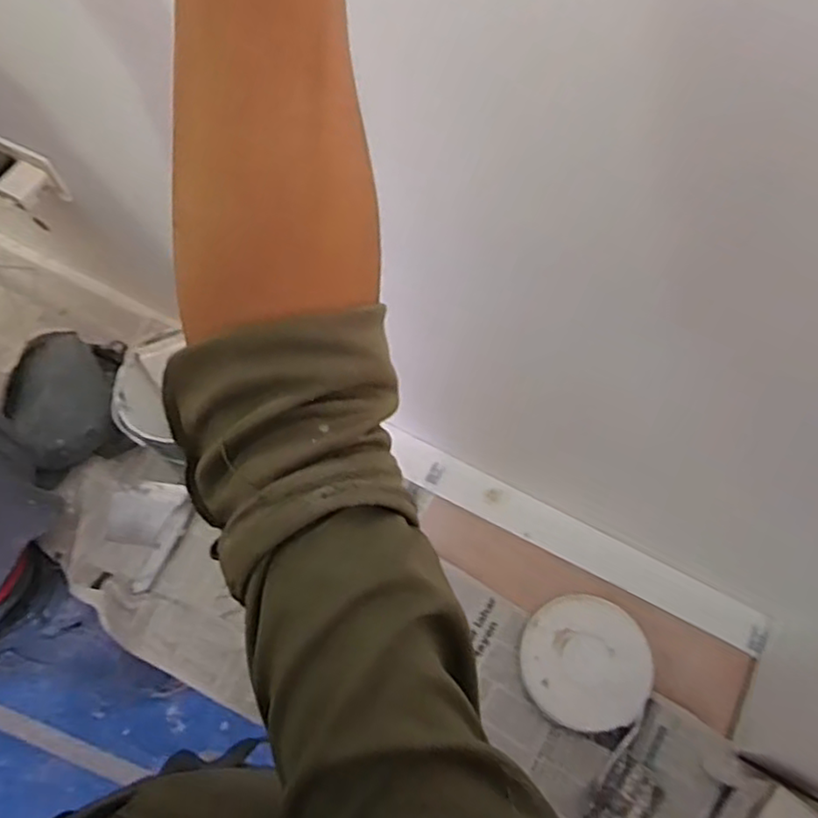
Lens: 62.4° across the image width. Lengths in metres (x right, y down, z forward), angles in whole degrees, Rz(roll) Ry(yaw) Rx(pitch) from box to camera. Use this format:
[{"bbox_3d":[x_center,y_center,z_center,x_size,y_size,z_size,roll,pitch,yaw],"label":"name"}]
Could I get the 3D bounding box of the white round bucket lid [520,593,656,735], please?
[{"bbox_3d":[0.246,0.350,0.938,0.168,0.031,0.174,0,66,0],"label":"white round bucket lid"}]

